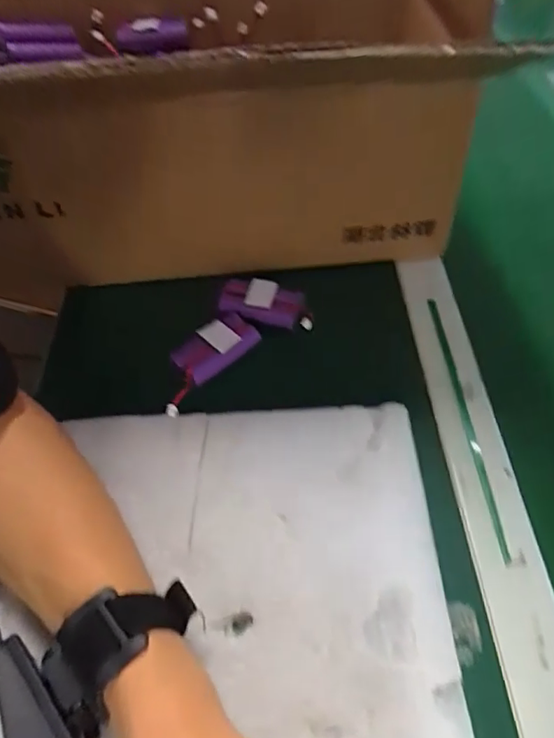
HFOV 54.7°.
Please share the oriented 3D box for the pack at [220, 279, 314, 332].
[{"bbox_3d":[-0.009,-0.056,0.442,0.077,0.015,0.038,6,51,9],"label":"pack"}]

